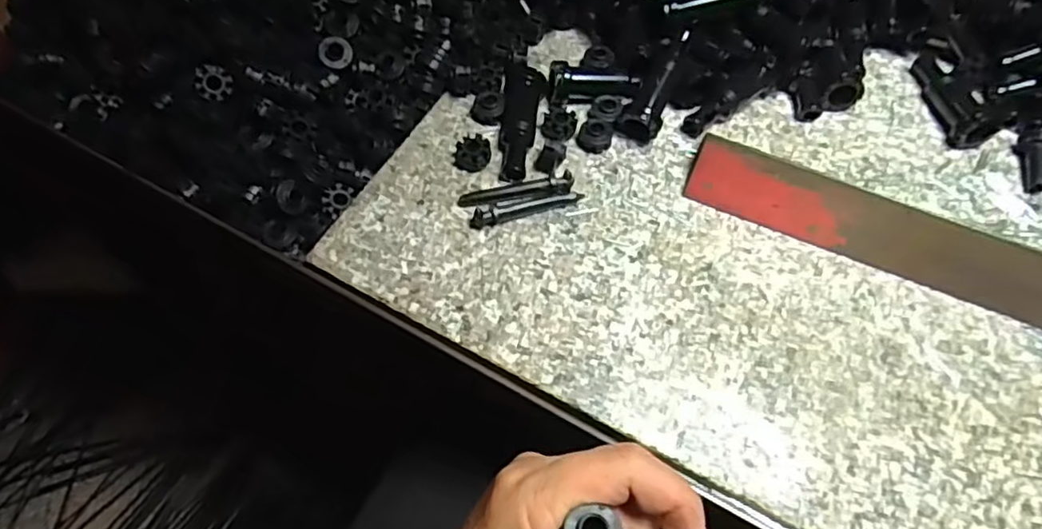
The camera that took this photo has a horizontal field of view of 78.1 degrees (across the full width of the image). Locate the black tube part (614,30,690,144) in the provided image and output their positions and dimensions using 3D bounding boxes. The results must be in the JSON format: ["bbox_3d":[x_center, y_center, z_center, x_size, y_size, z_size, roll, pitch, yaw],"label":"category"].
[{"bbox_3d":[0.080,-0.105,0.370,0.022,0.020,0.070,24,81,10],"label":"black tube part"}]

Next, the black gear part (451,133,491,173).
[{"bbox_3d":[-0.027,-0.060,0.354,0.020,0.014,0.018,-2,61,-4],"label":"black gear part"}]

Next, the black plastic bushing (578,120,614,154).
[{"bbox_3d":[0.042,-0.074,0.365,0.018,0.012,0.016,31,63,14],"label":"black plastic bushing"}]

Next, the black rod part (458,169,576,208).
[{"bbox_3d":[-0.002,-0.039,0.347,0.062,0.007,0.013,-14,62,-11],"label":"black rod part"}]

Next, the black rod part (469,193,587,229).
[{"bbox_3d":[0.004,-0.030,0.340,0.062,0.010,0.008,-15,62,-11],"label":"black rod part"}]

